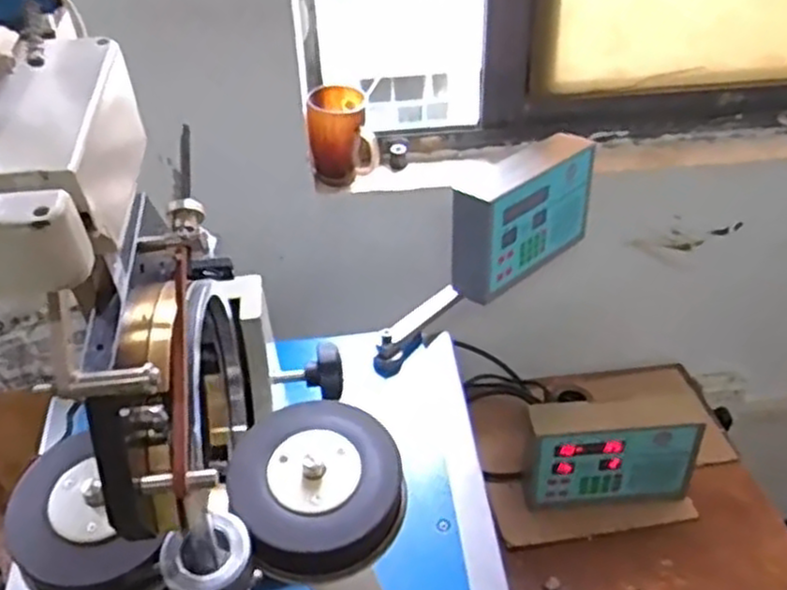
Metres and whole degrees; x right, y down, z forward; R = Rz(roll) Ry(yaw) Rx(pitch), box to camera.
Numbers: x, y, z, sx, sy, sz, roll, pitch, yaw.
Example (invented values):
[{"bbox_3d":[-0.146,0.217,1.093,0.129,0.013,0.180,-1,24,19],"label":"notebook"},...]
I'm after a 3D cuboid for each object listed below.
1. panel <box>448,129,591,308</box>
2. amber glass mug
[{"bbox_3d":[0.167,-0.104,0.970,0.229,0.135,0.066,-32,47,-33],"label":"panel"},{"bbox_3d":[-0.068,-0.214,1.020,0.088,0.118,0.072,-4,38,-3],"label":"amber glass mug"}]

